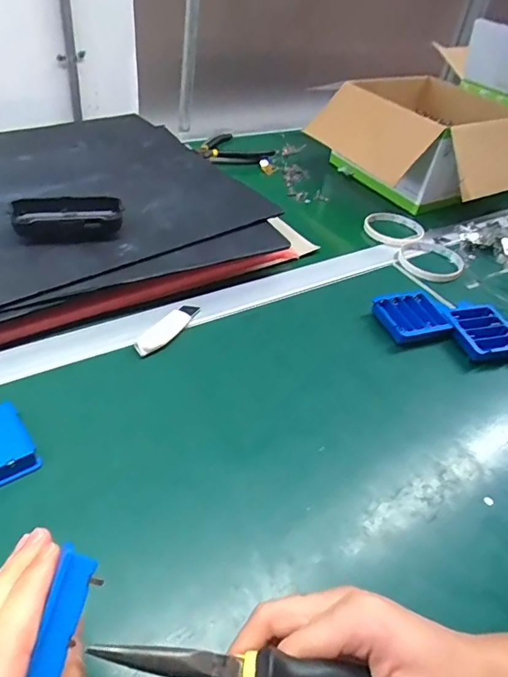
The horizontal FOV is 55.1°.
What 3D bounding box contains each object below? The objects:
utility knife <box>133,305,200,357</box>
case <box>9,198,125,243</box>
[{"bbox_3d":[-0.085,-0.012,0.494,0.023,0.008,0.091,26,44,18],"label":"utility knife"},{"bbox_3d":[-0.201,-0.129,0.527,0.110,0.027,0.057,-7,44,-17],"label":"case"}]

